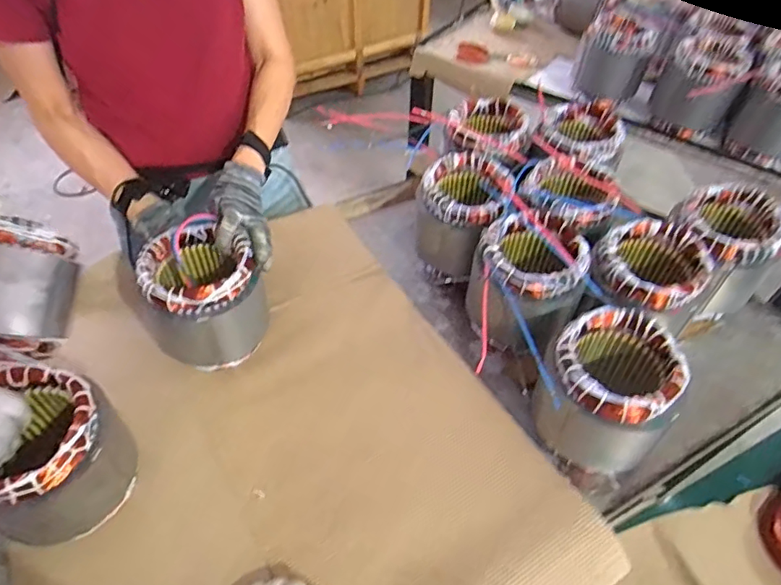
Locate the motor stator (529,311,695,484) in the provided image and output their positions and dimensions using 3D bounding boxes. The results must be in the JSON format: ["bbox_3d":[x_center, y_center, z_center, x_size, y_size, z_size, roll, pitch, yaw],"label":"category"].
[{"bbox_3d":[0.259,0.120,0.633,0.146,0.154,0.140,22,52,16],"label":"motor stator"}]

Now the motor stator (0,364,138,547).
[{"bbox_3d":[-0.361,0.179,0.561,0.140,0.150,0.143,-30,57,-25],"label":"motor stator"}]

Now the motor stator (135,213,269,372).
[{"bbox_3d":[-0.249,0.009,0.713,0.137,0.160,0.135,-18,53,-17],"label":"motor stator"}]

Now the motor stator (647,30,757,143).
[{"bbox_3d":[0.655,-0.435,1.112,0.153,0.160,0.164,26,54,19],"label":"motor stator"}]

